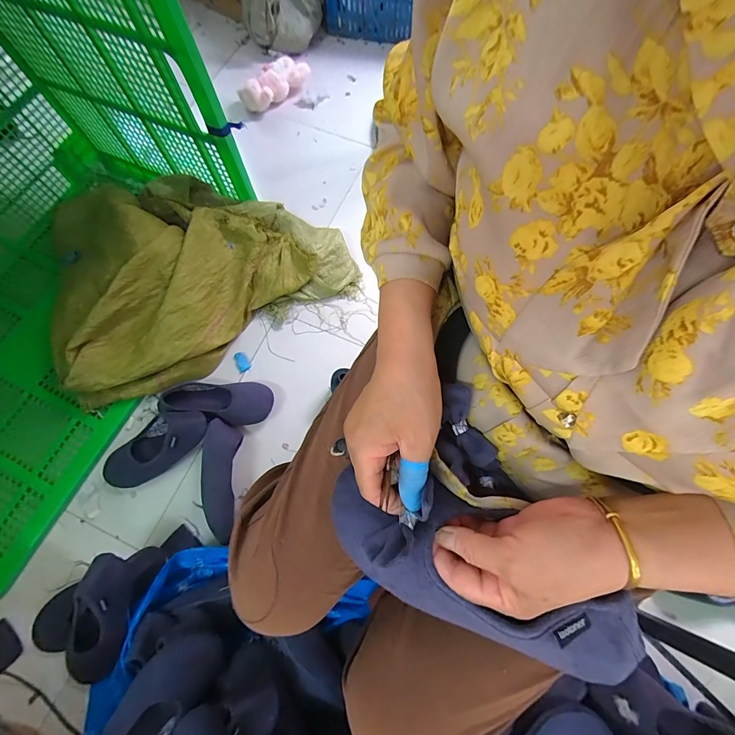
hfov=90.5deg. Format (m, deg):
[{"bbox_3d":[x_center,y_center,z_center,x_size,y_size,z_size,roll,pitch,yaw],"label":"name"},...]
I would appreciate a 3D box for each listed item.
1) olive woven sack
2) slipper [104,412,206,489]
[{"bbox_3d":[-0.424,-0.254,0.868,0.690,0.179,0.455,-32,74,-10],"label":"olive woven sack"},{"bbox_3d":[-0.457,0.170,0.777,0.255,0.069,0.102,-30,72,10],"label":"slipper"}]

